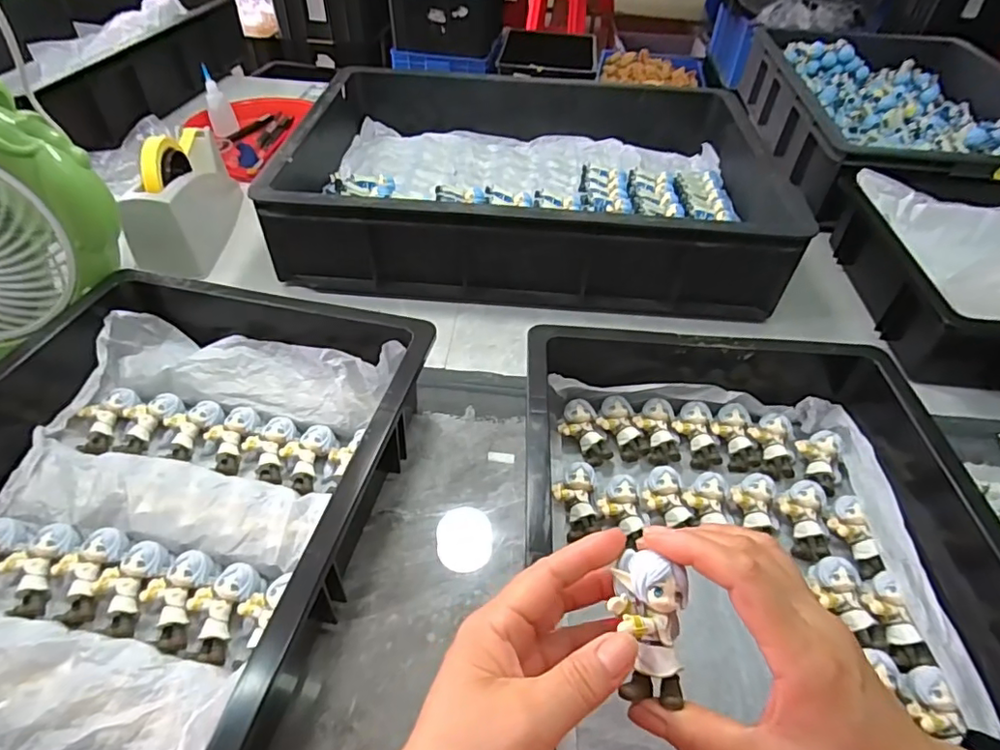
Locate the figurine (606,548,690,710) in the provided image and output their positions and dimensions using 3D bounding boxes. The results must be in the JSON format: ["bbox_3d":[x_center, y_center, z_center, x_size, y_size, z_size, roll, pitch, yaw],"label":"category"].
[{"bbox_3d":[0.066,0.111,0.241,0.033,0.020,0.059,-2,83,-5],"label":"figurine"}]

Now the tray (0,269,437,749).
[{"bbox_3d":[-0.268,0.105,0.371,0.342,0.089,0.445,11,46,7],"label":"tray"}]

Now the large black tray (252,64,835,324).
[{"bbox_3d":[0.044,-0.261,0.720,0.571,0.113,0.398,5,46,2],"label":"large black tray"}]

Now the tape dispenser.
[{"bbox_3d":[-0.383,-0.223,0.664,0.072,0.114,0.203,0,46,-3],"label":"tape dispenser"}]

